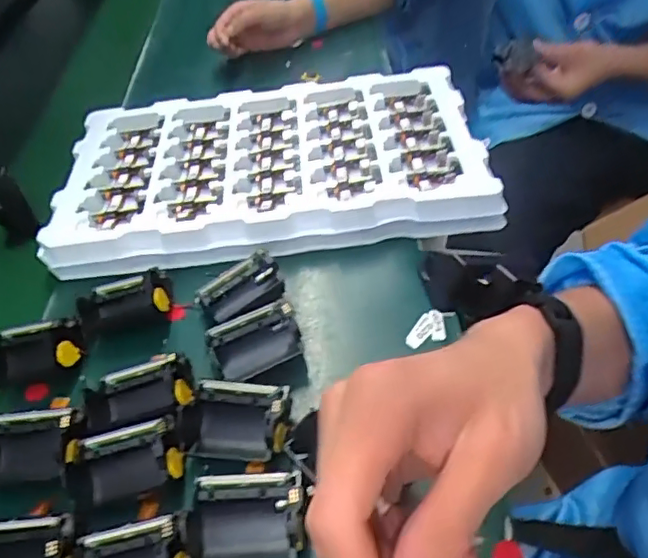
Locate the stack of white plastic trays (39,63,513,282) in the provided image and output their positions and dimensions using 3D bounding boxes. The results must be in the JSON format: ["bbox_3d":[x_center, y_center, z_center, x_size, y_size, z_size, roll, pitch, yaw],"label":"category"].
[{"bbox_3d":[-0.060,-0.125,0.616,0.432,0.046,0.258,-9,47,2],"label":"stack of white plastic trays"}]

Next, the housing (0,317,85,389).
[{"bbox_3d":[-0.237,0.058,0.466,0.076,0.032,0.051,-14,47,-3],"label":"housing"}]

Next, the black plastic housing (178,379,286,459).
[{"bbox_3d":[-0.062,0.098,0.400,0.070,0.034,0.051,1,48,12],"label":"black plastic housing"}]

